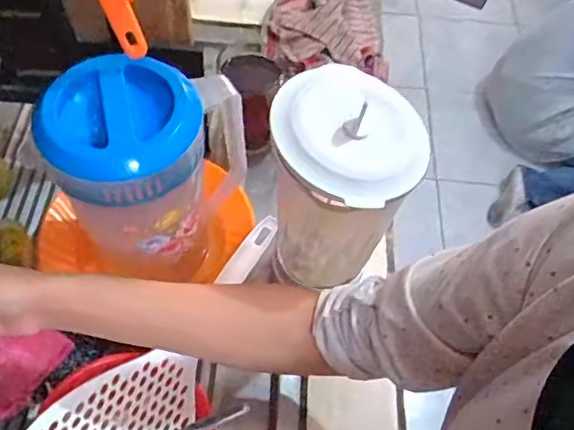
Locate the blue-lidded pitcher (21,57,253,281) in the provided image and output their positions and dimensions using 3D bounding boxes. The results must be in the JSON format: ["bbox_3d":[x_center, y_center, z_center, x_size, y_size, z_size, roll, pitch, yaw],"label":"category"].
[{"bbox_3d":[-0.117,-0.030,0.490,0.159,0.177,0.118,-2,59,-5],"label":"blue-lidded pitcher"}]

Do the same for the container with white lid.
[{"bbox_3d":[0.043,-0.017,0.473,0.101,0.184,0.109,2,58,-3],"label":"container with white lid"}]

